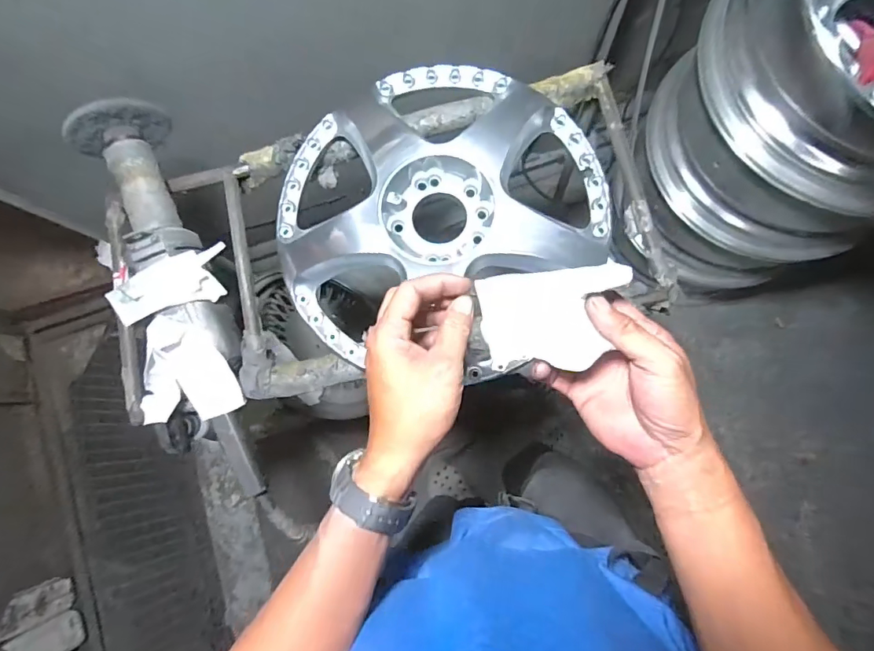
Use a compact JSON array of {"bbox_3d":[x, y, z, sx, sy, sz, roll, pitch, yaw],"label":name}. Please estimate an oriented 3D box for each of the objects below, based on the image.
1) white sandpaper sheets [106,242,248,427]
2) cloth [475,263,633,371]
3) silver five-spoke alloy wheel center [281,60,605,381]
[{"bbox_3d":[-0.326,0.017,0.617,0.139,0.090,0.207,-11,80,3],"label":"white sandpaper sheets"},{"bbox_3d":[0.085,-0.005,0.351,0.103,0.008,0.070,-4,95,19],"label":"cloth"},{"bbox_3d":[-0.004,-0.136,0.612,0.382,0.081,0.398,-1,81,4],"label":"silver five-spoke alloy wheel center"}]

